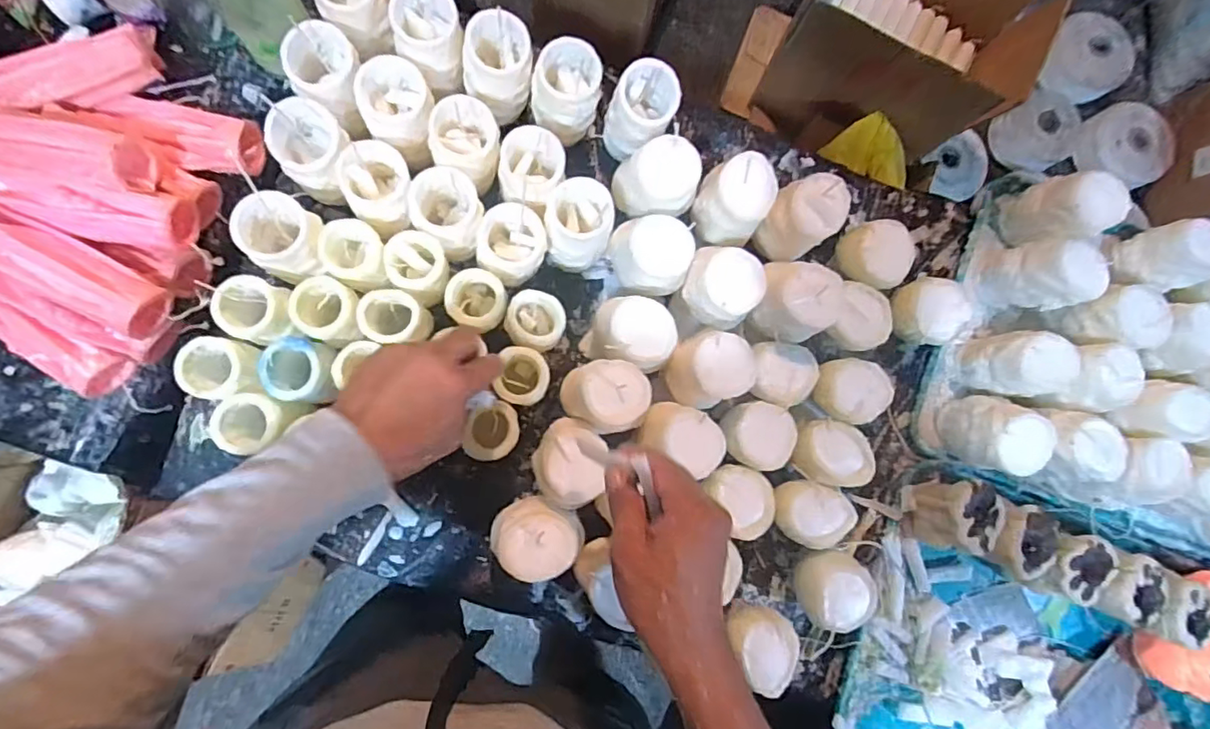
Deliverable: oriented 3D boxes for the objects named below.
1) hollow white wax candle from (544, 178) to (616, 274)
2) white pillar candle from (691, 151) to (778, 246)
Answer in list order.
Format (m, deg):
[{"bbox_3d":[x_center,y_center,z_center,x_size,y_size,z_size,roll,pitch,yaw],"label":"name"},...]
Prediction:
[{"bbox_3d":[-0.027,-0.136,0.566,0.067,0.094,0.067,-1,86,-6],"label":"hollow white wax candle"},{"bbox_3d":[0.128,-0.161,0.560,0.057,0.084,0.065,-3,86,-6],"label":"white pillar candle"}]

